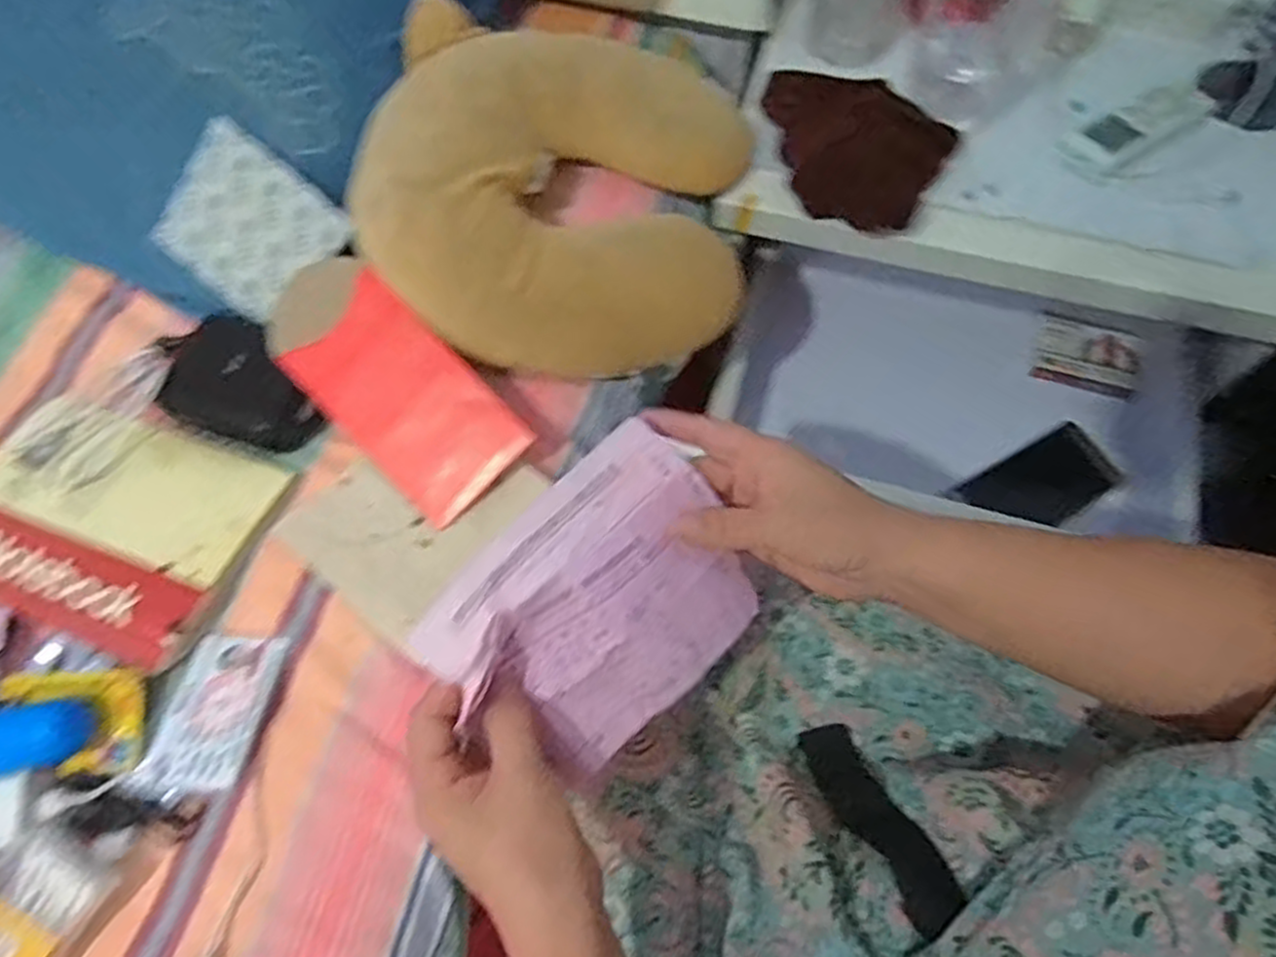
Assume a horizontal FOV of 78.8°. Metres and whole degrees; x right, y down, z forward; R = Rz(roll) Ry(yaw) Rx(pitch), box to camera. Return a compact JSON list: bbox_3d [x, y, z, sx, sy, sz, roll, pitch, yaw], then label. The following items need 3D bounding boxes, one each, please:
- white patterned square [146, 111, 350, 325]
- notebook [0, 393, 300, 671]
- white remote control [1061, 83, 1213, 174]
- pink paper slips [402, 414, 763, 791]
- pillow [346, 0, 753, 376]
[{"bbox_3d":[-0.268,-0.171,0.536,0.129,0.013,0.101,39,104,5],"label":"white patterned square"},{"bbox_3d":[-0.338,0.024,0.492,0.198,0.011,0.137,18,62,11],"label":"notebook"},{"bbox_3d":[0.384,-0.269,0.593,0.122,0.016,0.042,-28,70,-11],"label":"white remote control"},{"bbox_3d":[-0.015,0.064,0.387,0.153,0.028,0.122,-42,106,-14],"label":"pink paper slips"},{"bbox_3d":[-0.055,-0.210,0.560,0.259,0.077,0.276,5,67,2],"label":"pillow"}]

